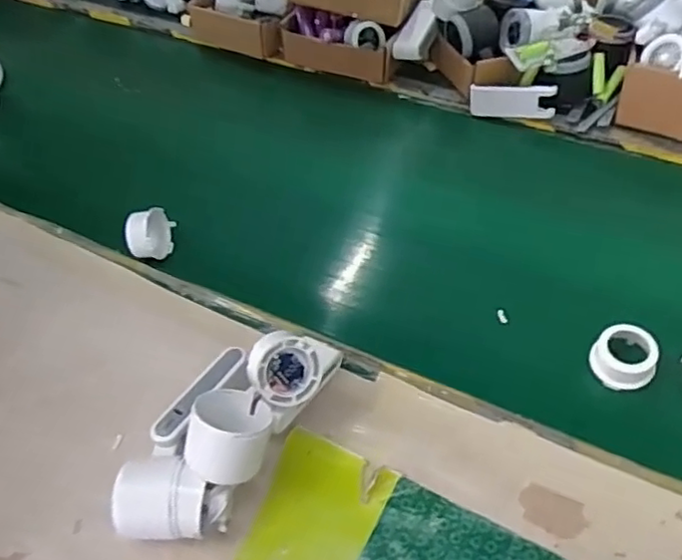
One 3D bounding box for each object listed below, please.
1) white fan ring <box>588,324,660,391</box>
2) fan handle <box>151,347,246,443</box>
[{"bbox_3d":[0.250,0.068,0.573,0.052,0.030,0.049,-2,48,2],"label":"white fan ring"},{"bbox_3d":[-0.116,0.092,0.530,0.022,0.014,0.099,24,54,22],"label":"fan handle"}]

